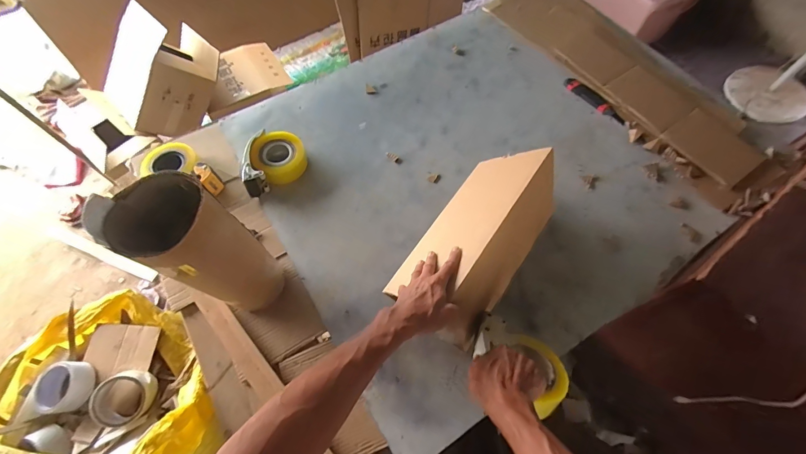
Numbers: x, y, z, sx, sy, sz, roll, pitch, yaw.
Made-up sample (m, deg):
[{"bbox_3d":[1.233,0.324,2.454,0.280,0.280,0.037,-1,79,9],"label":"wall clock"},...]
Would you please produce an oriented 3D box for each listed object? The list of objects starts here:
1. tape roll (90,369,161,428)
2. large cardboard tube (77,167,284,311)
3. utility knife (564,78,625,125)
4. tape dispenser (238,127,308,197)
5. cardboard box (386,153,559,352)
[{"bbox_3d":[-0.522,0.321,0.659,0.105,0.035,0.094,-24,95,-20],"label":"tape roll"},{"bbox_3d":[-0.303,0.054,0.579,0.110,0.350,0.118,17,65,10],"label":"large cardboard tube"},{"bbox_3d":[0.522,-0.345,0.957,0.039,0.016,0.188,-39,70,-17],"label":"utility knife"},{"bbox_3d":[-0.316,-0.165,0.845,0.163,0.074,0.127,-30,68,-14],"label":"tape dispenser"},{"bbox_3d":[0.148,0.018,0.684,0.198,0.175,0.389,33,69,15],"label":"cardboard box"}]

